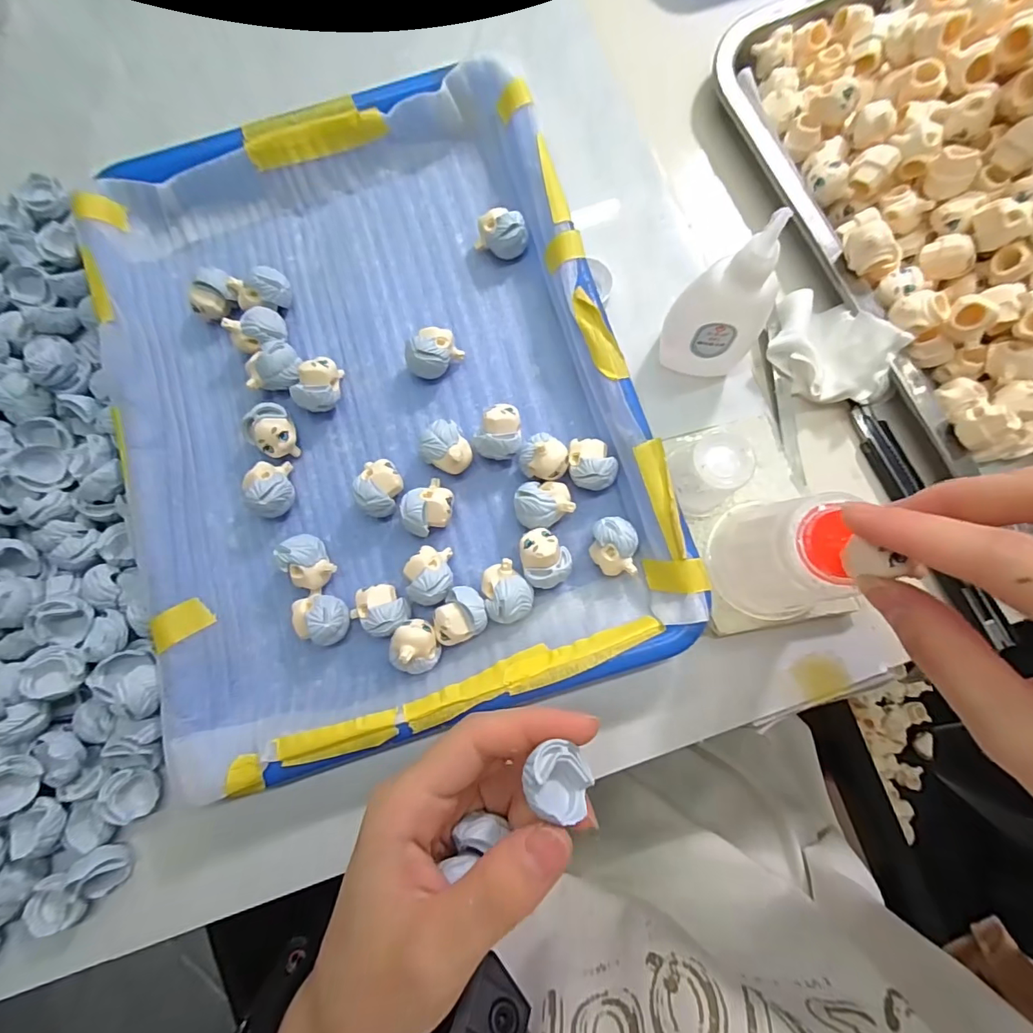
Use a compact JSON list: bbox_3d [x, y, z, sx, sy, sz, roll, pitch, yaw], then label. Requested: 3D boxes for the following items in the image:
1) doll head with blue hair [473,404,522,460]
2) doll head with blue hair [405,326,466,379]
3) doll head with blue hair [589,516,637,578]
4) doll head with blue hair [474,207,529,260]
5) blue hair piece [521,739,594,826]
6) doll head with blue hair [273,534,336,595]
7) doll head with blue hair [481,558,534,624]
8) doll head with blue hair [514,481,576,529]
[{"bbox_3d":[-0.009,-0.042,0.251,0.023,0.022,0.026,0,81,2],"label":"doll head with blue hair"},{"bbox_3d":[-0.044,-0.086,0.257,0.027,0.023,0.020,-42,82,-4],"label":"doll head with blue hair"},{"bbox_3d":[0.048,0.015,0.240,0.023,0.022,0.027,8,82,4],"label":"doll head with blue hair"},{"bbox_3d":[-0.007,-0.157,0.270,0.025,0.021,0.022,29,84,6],"label":"doll head with blue hair"},{"bbox_3d":[0.014,0.084,0.157,0.023,0.019,0.019,25,84,6],"label":"blue hair piece"},{"bbox_3d":[-0.103,0.023,0.243,0.018,0.023,0.027,-34,81,-3],"label":"doll head with blue hair"},{"bbox_3d":[-0.004,0.037,0.238,0.023,0.022,0.029,-12,81,1],"label":"doll head with blue hair"},{"bbox_3d":[0.014,-0.006,0.245,0.028,0.022,0.022,-6,81,1],"label":"doll head with blue hair"}]

